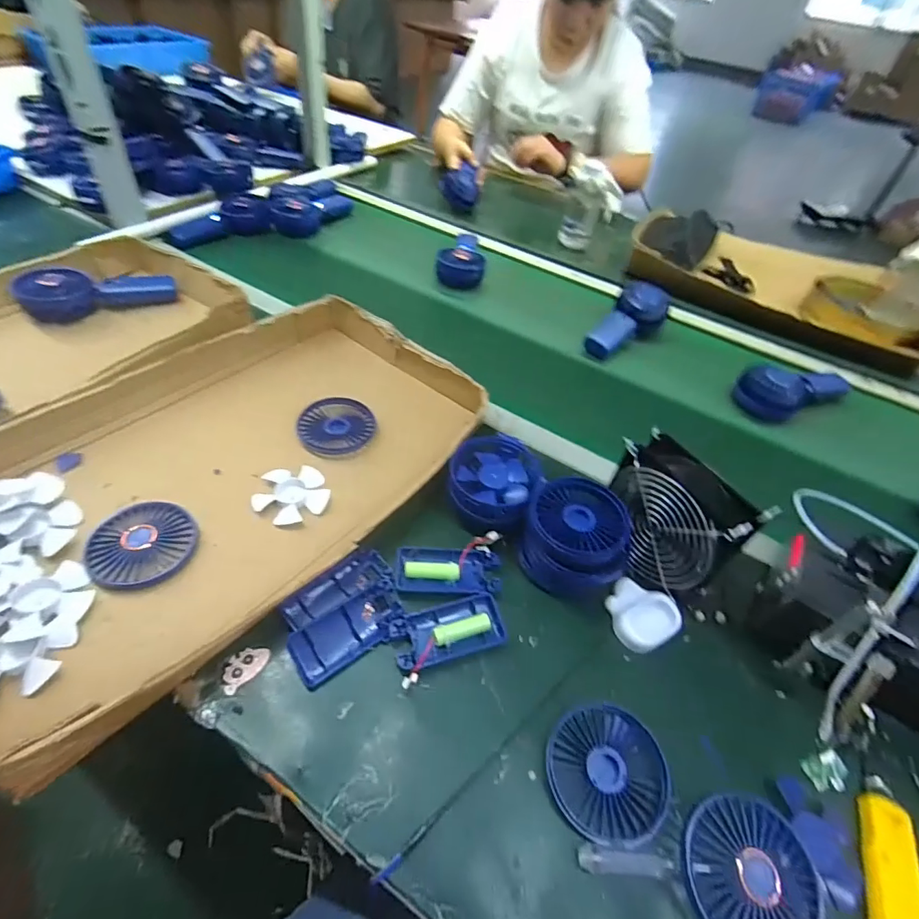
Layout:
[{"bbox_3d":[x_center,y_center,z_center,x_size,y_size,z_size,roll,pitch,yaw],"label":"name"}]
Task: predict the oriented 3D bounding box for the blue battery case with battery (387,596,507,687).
[{"bbox_3d":[-0.008,0.147,0.410,0.093,0.011,0.048,-12,50,-20],"label":"blue battery case with battery"}]

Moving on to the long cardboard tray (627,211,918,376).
[{"bbox_3d":[0.562,-0.319,0.884,0.519,0.069,0.280,38,52,24],"label":"long cardboard tray"}]

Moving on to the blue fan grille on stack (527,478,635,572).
[{"bbox_3d":[0.111,0.058,0.444,0.092,0.025,0.084,5,47,-5],"label":"blue fan grille on stack"}]

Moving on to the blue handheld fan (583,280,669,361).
[{"bbox_3d":[0.270,-0.219,0.768,0.079,0.046,0.173,29,53,20],"label":"blue handheld fan"}]

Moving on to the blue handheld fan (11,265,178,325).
[{"bbox_3d":[-0.493,-0.233,0.673,0.179,0.052,0.062,-10,51,-14],"label":"blue handheld fan"}]

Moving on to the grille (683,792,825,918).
[{"bbox_3d":[0.189,0.270,0.313,0.087,0.027,0.083,5,47,-5],"label":"grille"}]

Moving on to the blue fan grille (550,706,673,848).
[{"bbox_3d":[0.108,0.226,0.355,0.086,0.009,0.085,5,47,-5],"label":"blue fan grille"}]

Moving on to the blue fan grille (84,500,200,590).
[{"bbox_3d":[-0.282,0.073,0.435,0.084,0.018,0.081,5,47,-5],"label":"blue fan grille"}]

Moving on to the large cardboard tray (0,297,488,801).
[{"bbox_3d":[-0.231,0.002,0.483,0.319,0.053,0.521,36,52,23],"label":"large cardboard tray"}]

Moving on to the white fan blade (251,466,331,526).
[{"bbox_3d":[-0.169,0.034,0.489,0.069,0.012,0.070,5,47,-5],"label":"white fan blade"}]

